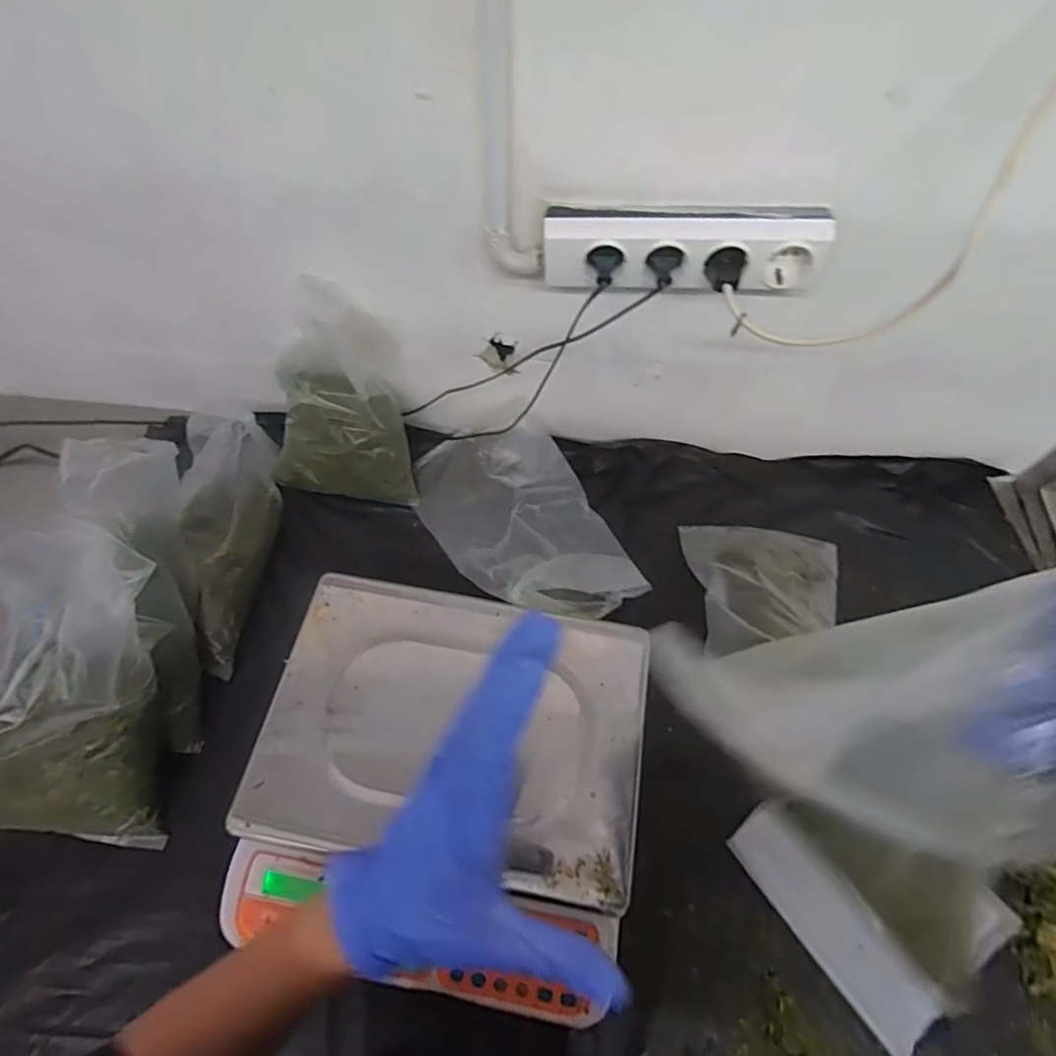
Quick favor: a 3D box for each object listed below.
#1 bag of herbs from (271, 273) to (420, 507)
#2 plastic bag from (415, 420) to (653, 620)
[{"bbox_3d":[-0.225,-0.140,0.642,0.160,0.246,0.120,-5,61,-5],"label":"bag of herbs"},{"bbox_3d":[-0.009,-0.015,0.675,0.176,0.084,0.285,-28,65,-17],"label":"plastic bag"}]

